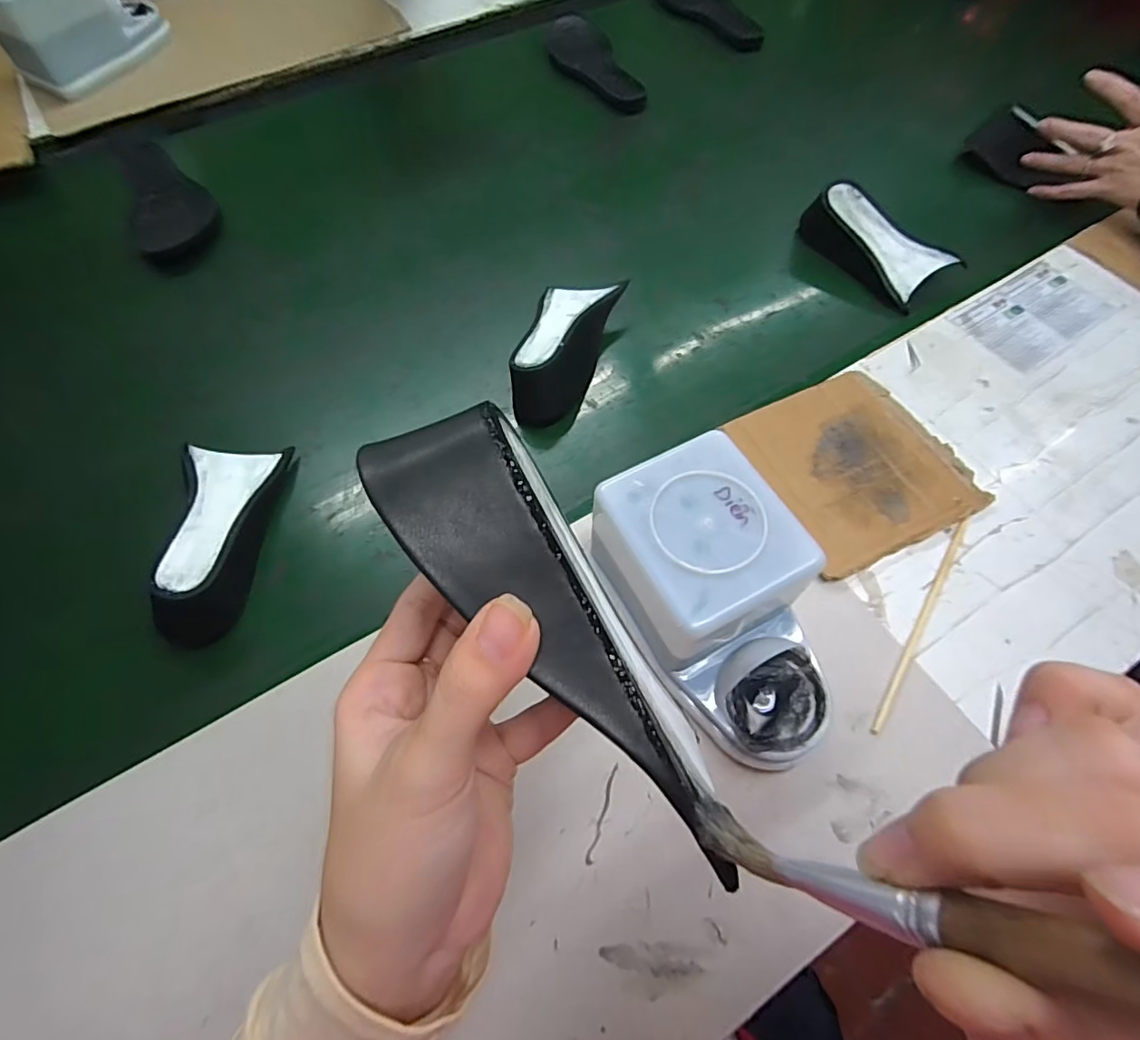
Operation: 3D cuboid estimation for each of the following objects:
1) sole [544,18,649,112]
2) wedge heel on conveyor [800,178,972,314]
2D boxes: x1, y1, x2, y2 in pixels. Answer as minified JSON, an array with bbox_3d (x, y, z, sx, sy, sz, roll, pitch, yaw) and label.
[{"bbox_3d":[0.024,-0.641,0.775,0.082,0.019,0.251,-18,62,-13],"label":"sole"},{"bbox_3d":[0.318,-0.289,0.579,0.066,0.060,0.150,-32,68,-15],"label":"wedge heel on conveyor"}]

